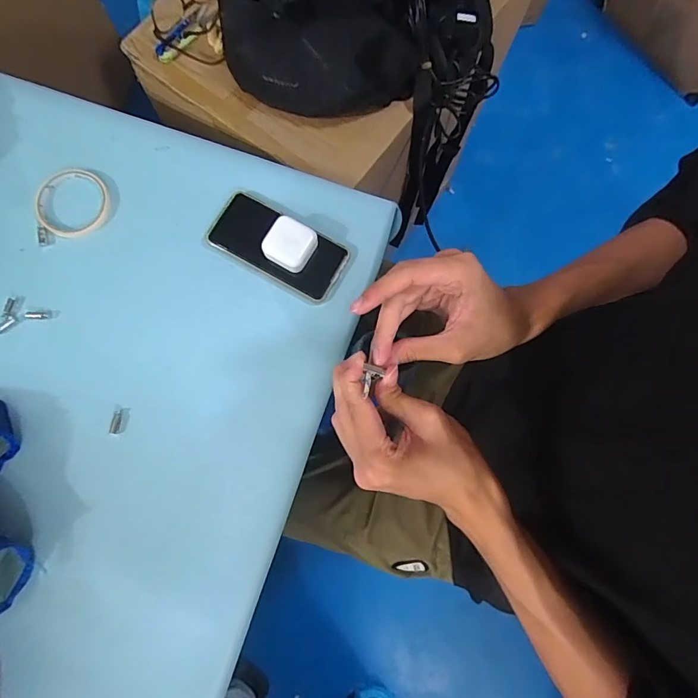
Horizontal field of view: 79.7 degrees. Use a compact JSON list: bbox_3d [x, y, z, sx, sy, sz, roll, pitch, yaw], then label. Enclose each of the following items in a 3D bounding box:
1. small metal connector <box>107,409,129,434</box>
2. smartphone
[{"bbox_3d":[-0.263,0.082,0.473,0.010,0.004,0.027,4,67,-1],"label":"small metal connector"},{"bbox_3d":[-0.088,-0.127,0.510,0.168,0.018,0.079,29,80,4],"label":"smartphone"}]

